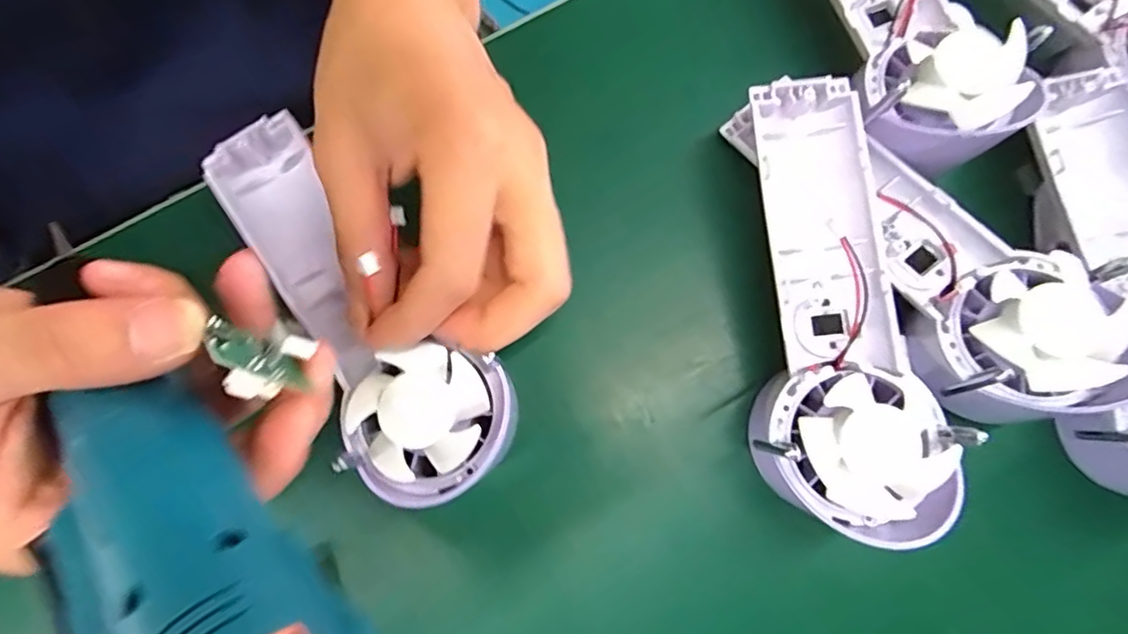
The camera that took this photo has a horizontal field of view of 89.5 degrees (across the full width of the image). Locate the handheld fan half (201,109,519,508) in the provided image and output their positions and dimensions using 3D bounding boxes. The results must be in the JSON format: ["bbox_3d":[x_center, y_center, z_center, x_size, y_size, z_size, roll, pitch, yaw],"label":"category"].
[{"bbox_3d":[-0.085,-0.007,0.226,0.058,0.033,0.171,-37,69,-7],"label":"handheld fan half"}]

